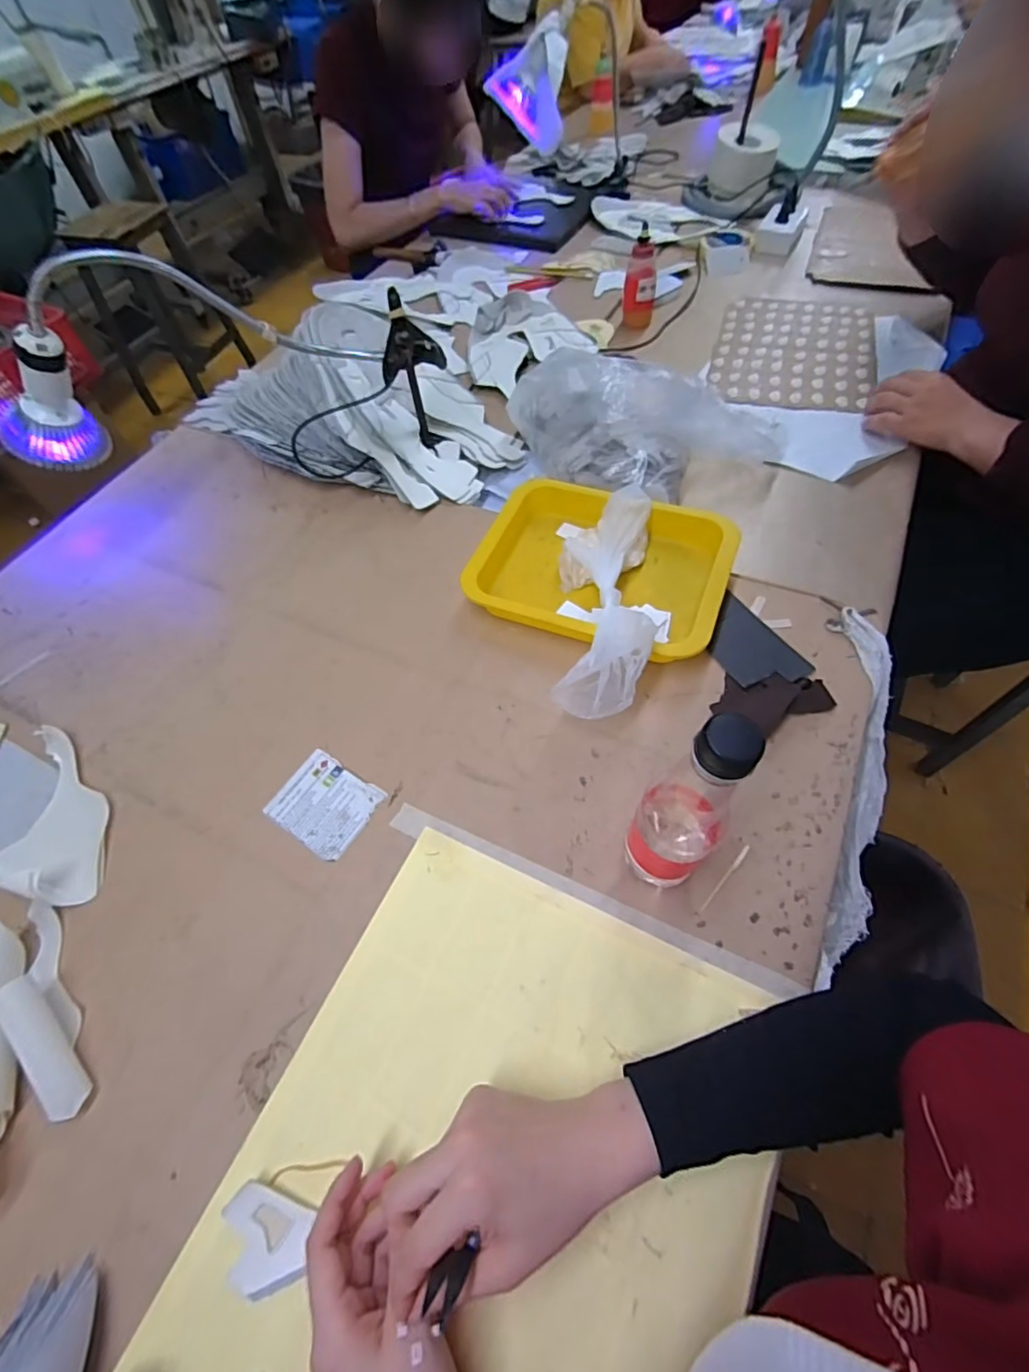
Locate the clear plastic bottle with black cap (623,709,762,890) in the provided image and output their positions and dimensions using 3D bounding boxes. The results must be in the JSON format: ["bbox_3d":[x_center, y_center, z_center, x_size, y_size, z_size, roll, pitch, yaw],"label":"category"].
[{"bbox_3d":[0.113,0.084,0.360,0.056,0.223,0.050,-36,62,-17],"label":"clear plastic bottle with black cap"}]

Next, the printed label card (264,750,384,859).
[{"bbox_3d":[-0.173,0.107,0.508,0.088,0.005,0.074,27,64,20],"label":"printed label card"}]

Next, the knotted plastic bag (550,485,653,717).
[{"bbox_3d":[0.090,-0.092,0.564,0.095,0.068,0.279,5,59,7],"label":"knotted plastic bag"}]

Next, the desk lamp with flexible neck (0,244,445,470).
[{"bbox_3d":[-0.296,-0.313,0.592,0.432,0.277,0.092,-22,59,-9],"label":"desk lamp with flexible neck"}]

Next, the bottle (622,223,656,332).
[{"bbox_3d":[0.212,-0.676,0.932,0.054,0.126,0.047,8,59,9],"label":"bottle"}]

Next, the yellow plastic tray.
[{"bbox_3d":[0.093,-0.130,0.598,0.259,0.050,0.204,21,62,17],"label":"yellow plastic tray"}]

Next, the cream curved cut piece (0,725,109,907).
[{"bbox_3d":[-0.417,0.110,0.506,0.077,0.029,0.177,-13,58,-4],"label":"cream curved cut piece"}]

